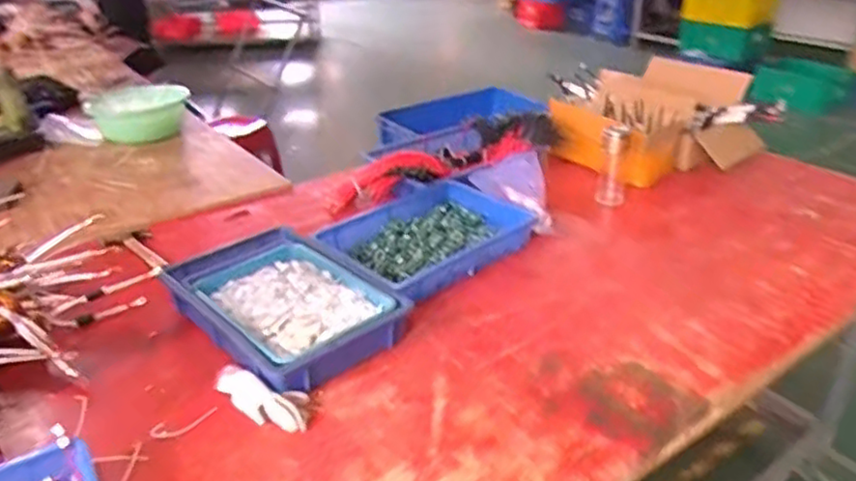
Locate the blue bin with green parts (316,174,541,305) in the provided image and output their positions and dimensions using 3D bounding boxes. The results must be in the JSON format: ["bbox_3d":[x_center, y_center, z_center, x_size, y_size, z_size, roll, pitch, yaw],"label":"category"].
[{"bbox_3d":[-0.009,-0.008,1.493,0.334,0.074,0.431,24,36,39],"label":"blue bin with green parts"}]

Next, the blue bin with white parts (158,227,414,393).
[{"bbox_3d":[-0.268,0.110,1.291,0.316,0.076,0.432,-23,35,-36],"label":"blue bin with white parts"}]

